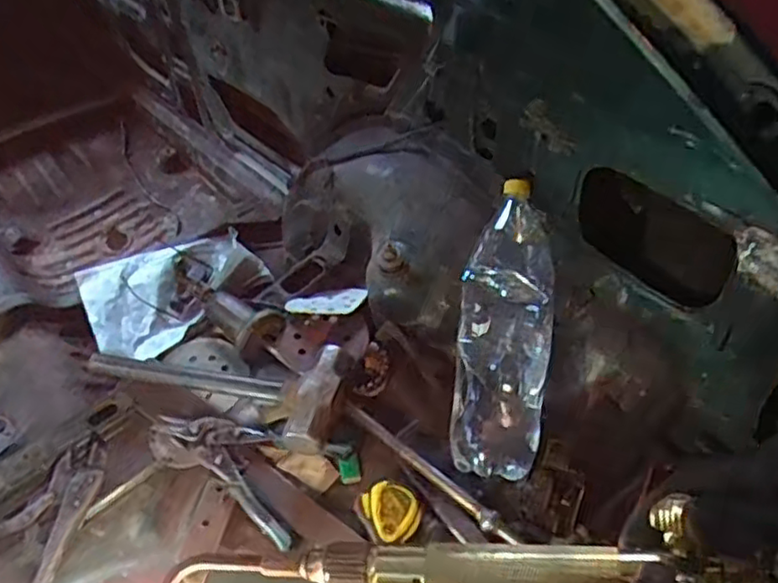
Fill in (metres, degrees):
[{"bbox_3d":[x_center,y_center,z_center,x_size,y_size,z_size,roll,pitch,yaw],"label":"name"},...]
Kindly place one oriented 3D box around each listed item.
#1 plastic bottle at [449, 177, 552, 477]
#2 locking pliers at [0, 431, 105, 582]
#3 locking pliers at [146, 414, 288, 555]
[{"bbox_3d":[0.134,0.041,0.772,0.105,0.075,0.332,6,77,7],"label":"plastic bottle"},{"bbox_3d":[-0.391,0.259,0.761,0.091,0.022,0.204,7,51,8],"label":"locking pliers"},{"bbox_3d":[-0.176,0.191,0.760,0.230,0.023,0.087,28,56,23],"label":"locking pliers"}]

